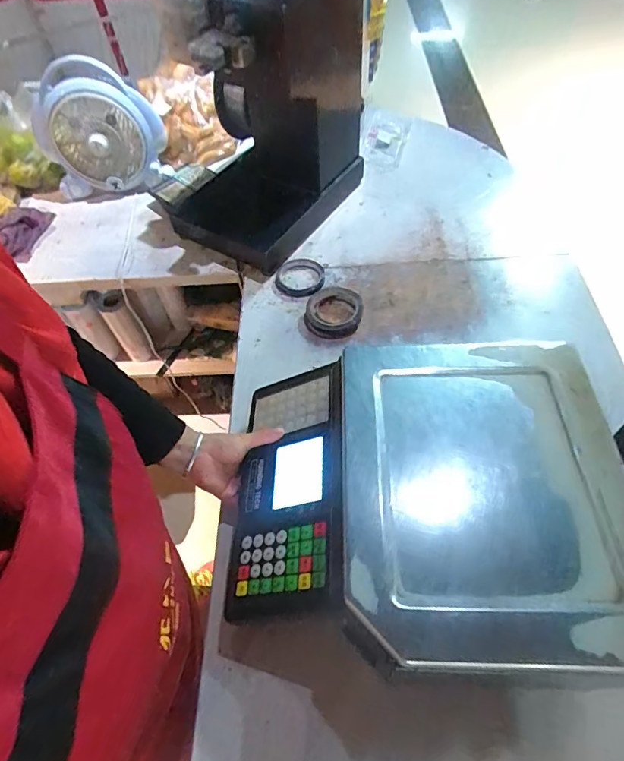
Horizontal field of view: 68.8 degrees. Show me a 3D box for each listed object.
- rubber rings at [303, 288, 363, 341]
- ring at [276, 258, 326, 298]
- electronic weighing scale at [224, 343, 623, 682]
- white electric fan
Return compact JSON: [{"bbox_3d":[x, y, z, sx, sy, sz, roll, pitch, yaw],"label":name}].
[{"bbox_3d":[0.036,-0.120,0.813,0.100,0.022,0.107,-2,57,3],"label":"rubber rings"},{"bbox_3d":[-0.021,-0.202,0.876,0.089,0.019,0.097,-2,57,3],"label":"ring"},{"bbox_3d":[0.114,0.127,0.520,0.414,0.118,0.350,0,57,4],"label":"electronic weighing scale"},{"bbox_3d":[-0.463,-0.525,0.983,0.282,0.252,0.089,0,57,4],"label":"white electric fan"}]

